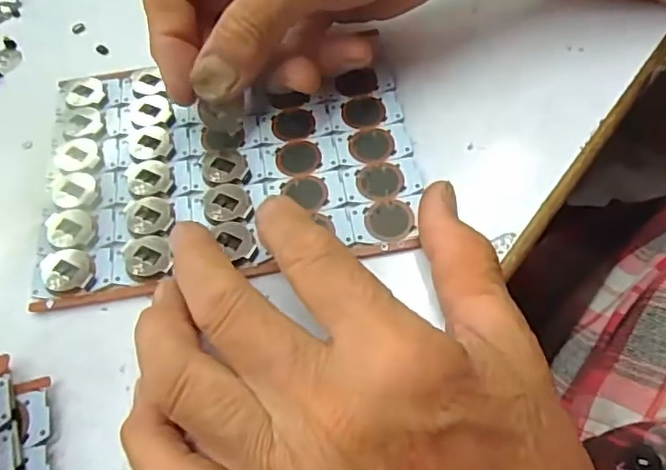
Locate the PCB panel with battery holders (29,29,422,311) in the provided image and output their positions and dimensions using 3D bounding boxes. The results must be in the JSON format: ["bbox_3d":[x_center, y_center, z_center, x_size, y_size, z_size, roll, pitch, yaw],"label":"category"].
[{"bbox_3d":[-0.043,-0.033,0.235,0.147,0.005,0.109,-10,60,-1],"label":"PCB panel with battery holders"}]

